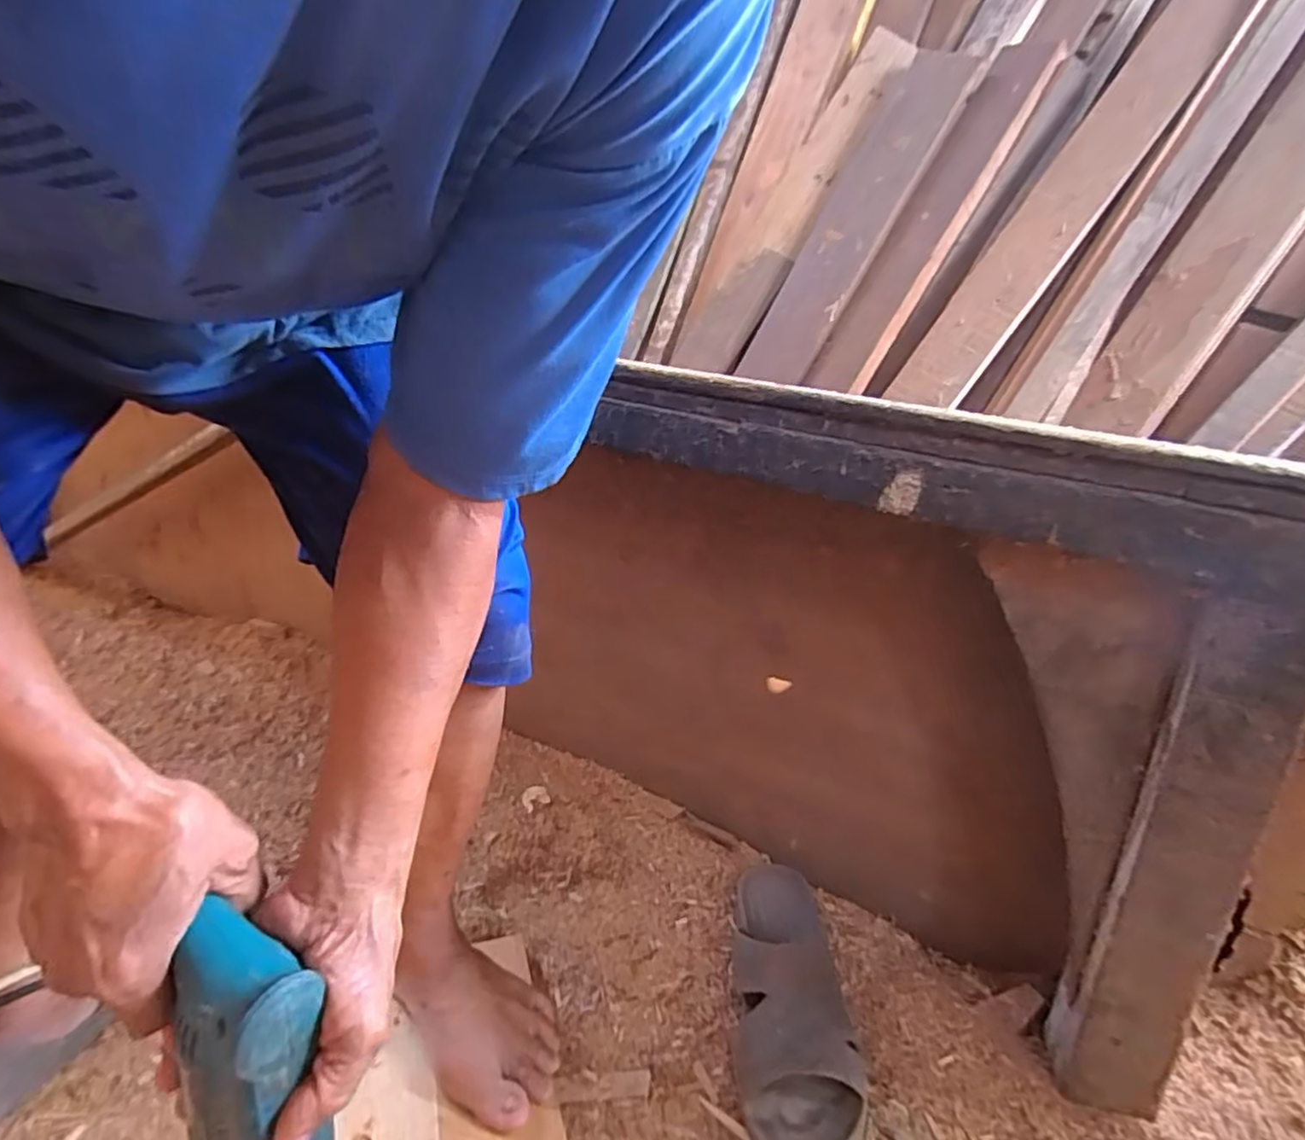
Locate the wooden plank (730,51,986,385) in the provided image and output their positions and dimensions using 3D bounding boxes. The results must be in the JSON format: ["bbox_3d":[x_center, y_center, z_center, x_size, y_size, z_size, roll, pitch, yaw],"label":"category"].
[{"bbox_3d":[0.370,-0.650,1.246,0.157,0.622,0.016,36,15,30],"label":"wooden plank"}]

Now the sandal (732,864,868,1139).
[{"bbox_3d":[0.130,0.397,0.644,0.111,0.067,0.293,6,19,-1],"label":"sandal"}]

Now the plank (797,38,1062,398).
[{"bbox_3d":[0.485,-0.604,1.180,0.112,0.613,0.018,37,13,26],"label":"plank"}]

